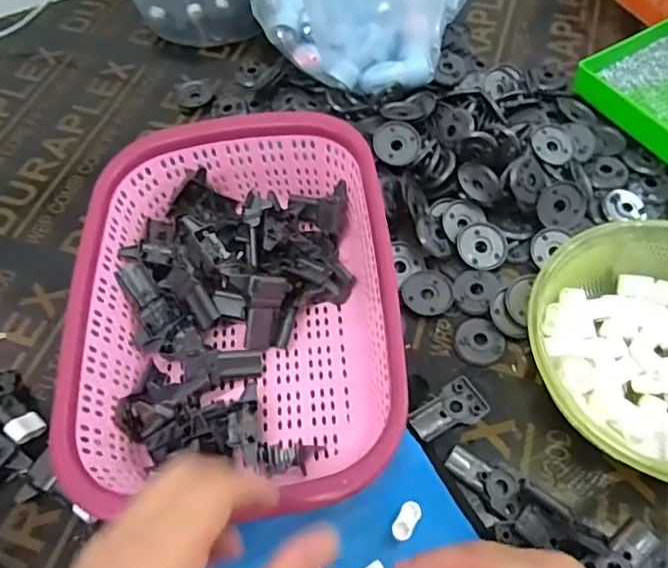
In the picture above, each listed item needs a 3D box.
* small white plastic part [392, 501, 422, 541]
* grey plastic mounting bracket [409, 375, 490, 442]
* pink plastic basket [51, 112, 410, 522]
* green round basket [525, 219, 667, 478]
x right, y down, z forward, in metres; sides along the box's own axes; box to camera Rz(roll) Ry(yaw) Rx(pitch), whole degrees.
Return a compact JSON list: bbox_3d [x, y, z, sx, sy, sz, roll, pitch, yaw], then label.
[{"bbox_3d":[0.049,0.159,0.375,0.013,0.009,0.026,30,66,19],"label":"small white plastic part"},{"bbox_3d":[0.085,0.094,0.418,0.059,0.012,0.033,-28,62,-13],"label":"grey plastic mounting bracket"},{"bbox_3d":[-0.068,0.018,0.423,0.217,0.097,0.285,-5,59,1],"label":"pink plastic basket"},{"bbox_3d":[0.232,0.048,0.404,0.181,0.062,0.194,-2,59,3],"label":"green round basket"}]

